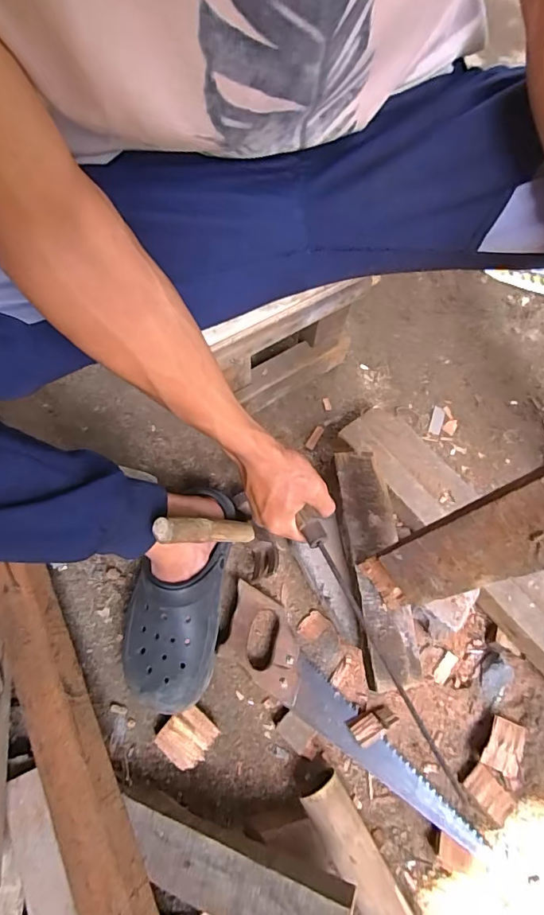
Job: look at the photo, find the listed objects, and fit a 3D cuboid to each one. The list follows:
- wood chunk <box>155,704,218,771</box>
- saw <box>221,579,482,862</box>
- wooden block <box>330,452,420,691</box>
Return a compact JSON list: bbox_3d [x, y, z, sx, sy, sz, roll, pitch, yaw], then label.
[{"bbox_3d":[-0.102,0.337,0.565,0.058,0.023,0.060,39,73,13],"label":"wood chunk"},{"bbox_3d":[0.088,0.320,0.568,0.396,0.035,0.085,40,73,13],"label":"saw"},{"bbox_3d":[0.119,0.126,0.562,0.066,0.037,0.269,-6,69,-4],"label":"wooden block"}]

